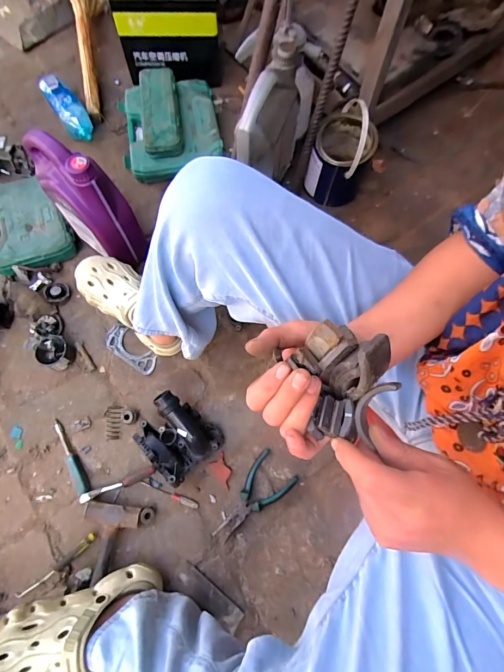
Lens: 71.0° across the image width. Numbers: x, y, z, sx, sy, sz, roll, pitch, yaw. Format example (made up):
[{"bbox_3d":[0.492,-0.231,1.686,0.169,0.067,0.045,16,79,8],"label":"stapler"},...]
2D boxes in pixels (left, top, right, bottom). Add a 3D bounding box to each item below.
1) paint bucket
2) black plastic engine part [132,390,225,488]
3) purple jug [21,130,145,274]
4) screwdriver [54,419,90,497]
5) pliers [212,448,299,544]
[{"bbox_3d":[0.220,-0.446,0.874,0.141,0.199,0.166,17,71,6],"label":"paint bucket"},{"bbox_3d":[-0.145,0.193,0.688,0.125,0.100,0.135,-43,76,-14],"label":"black plastic engine part"},{"bbox_3d":[-0.343,-0.281,0.737,0.202,0.273,0.099,41,75,13],"label":"purple jug"},{"bbox_3d":[-0.364,0.239,0.704,0.022,0.022,0.160,-31,74,-11],"label":"screwdriver"},{"bbox_3d":[-0.003,0.313,0.683,0.178,0.018,0.085,-42,76,-14],"label":"pliers"}]

